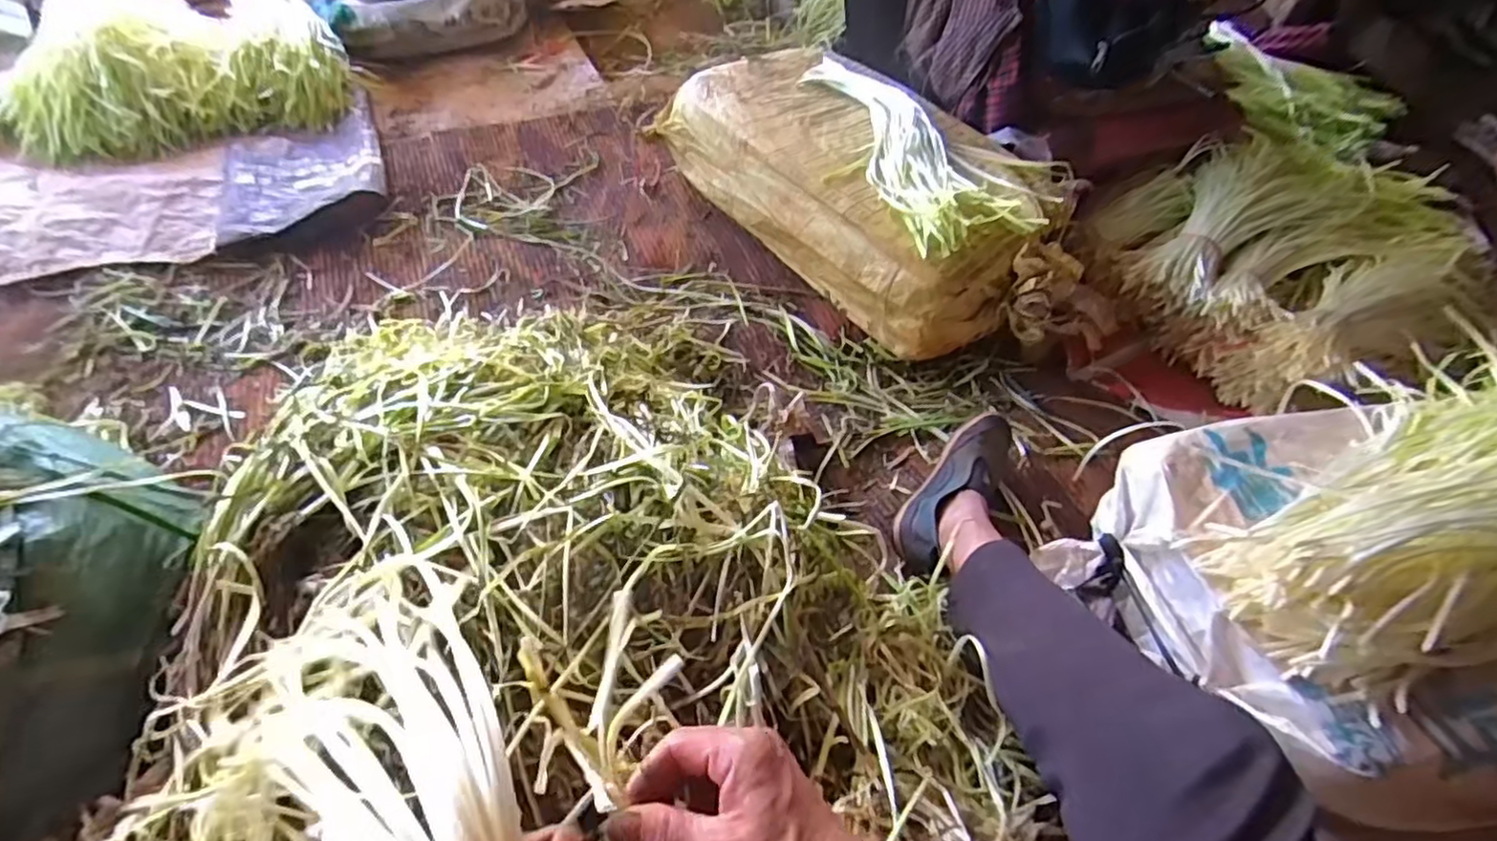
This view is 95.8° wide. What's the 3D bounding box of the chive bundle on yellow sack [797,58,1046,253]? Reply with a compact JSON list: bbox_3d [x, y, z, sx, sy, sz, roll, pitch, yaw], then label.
[{"bbox_3d":[0.253,-0.471,1.101,0.208,0.045,0.571,-12,54,-14],"label":"chive bundle on yellow sack"}]

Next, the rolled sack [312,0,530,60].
[{"bbox_3d":[-0.703,-0.915,1.533,0.452,0.131,0.132,-19,56,-19],"label":"rolled sack"}]

